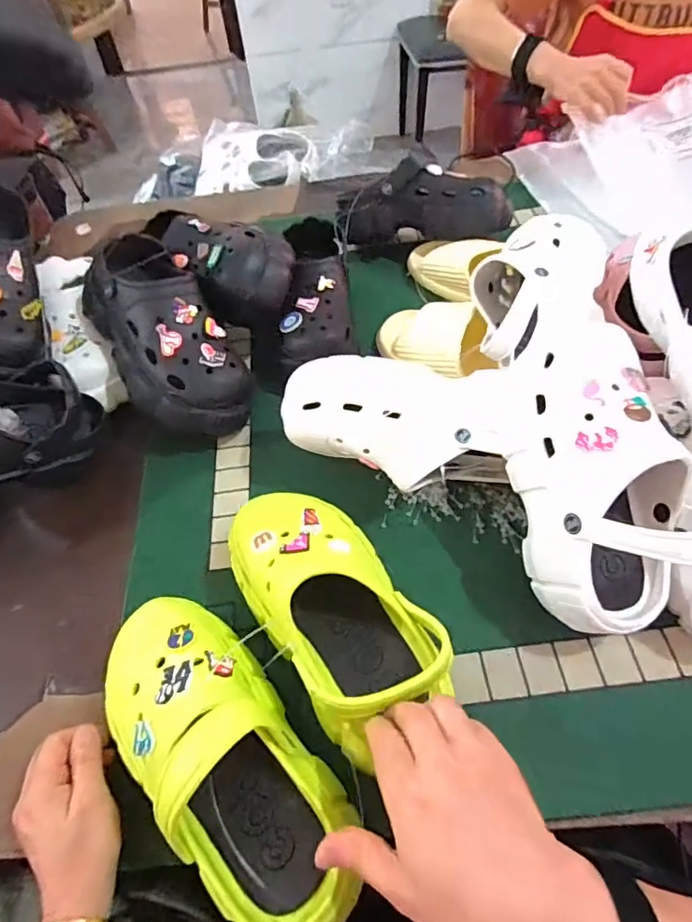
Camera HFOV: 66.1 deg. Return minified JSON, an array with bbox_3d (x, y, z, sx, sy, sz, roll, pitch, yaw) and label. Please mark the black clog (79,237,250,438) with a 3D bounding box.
[{"bbox_3d":[-0.206,-0.136,0.612,0.127,0.093,0.251,-32,83,-17],"label":"black clog"}]

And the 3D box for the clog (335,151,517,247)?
[{"bbox_3d":[0.105,-0.357,0.748,0.231,0.103,0.097,-4,54,2],"label":"clog"}]

